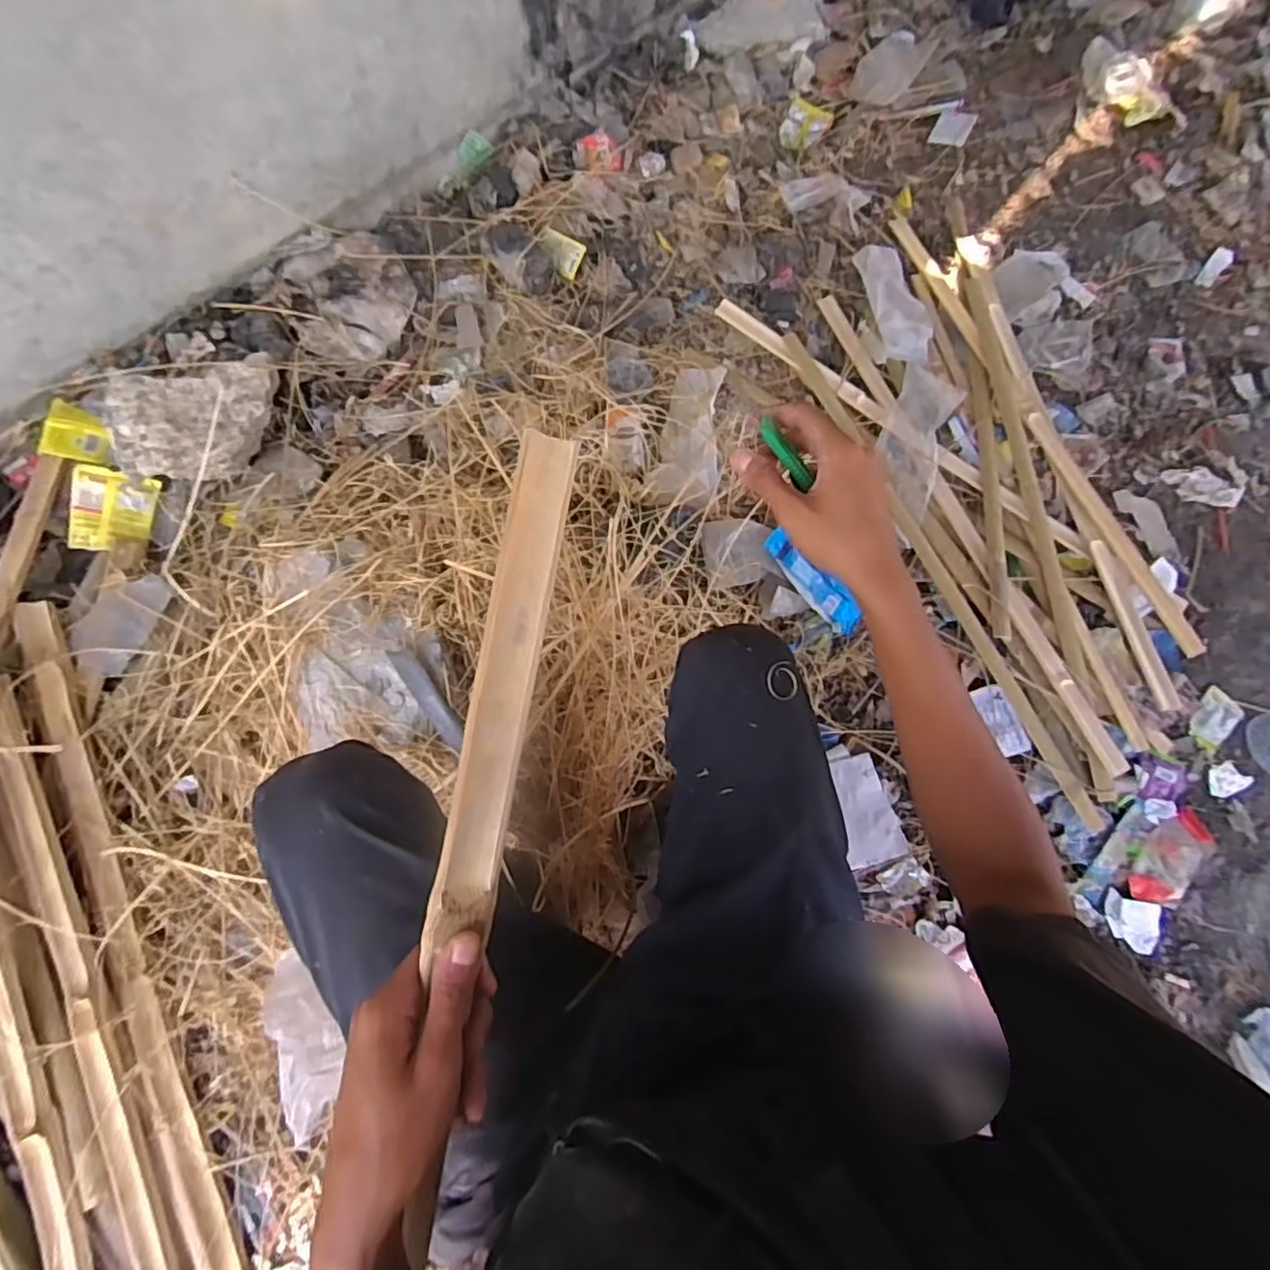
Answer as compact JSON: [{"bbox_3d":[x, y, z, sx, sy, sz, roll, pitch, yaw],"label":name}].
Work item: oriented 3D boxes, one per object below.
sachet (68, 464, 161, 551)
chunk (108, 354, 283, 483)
[{"bbox_3d":[-0.775,-0.184,0.915,0.097,0.025,0.121,8,81,-34],"label":"sachet"},{"bbox_3d":[-0.647,-0.324,0.925,0.224,0.089,0.160,-19,76,-9],"label":"chunk"}]

